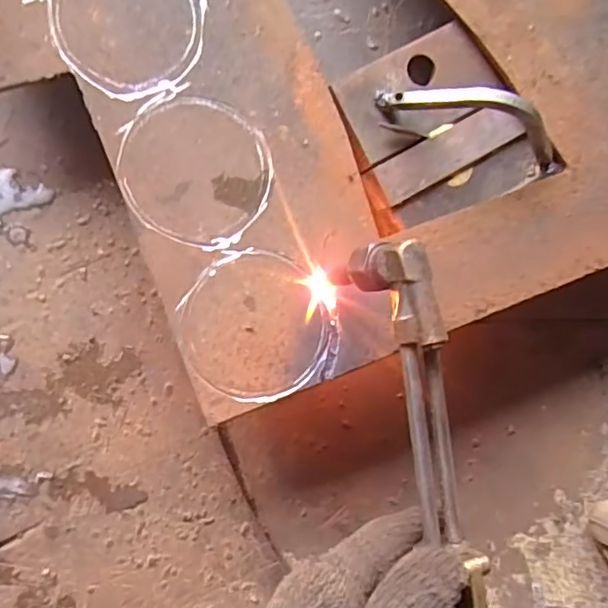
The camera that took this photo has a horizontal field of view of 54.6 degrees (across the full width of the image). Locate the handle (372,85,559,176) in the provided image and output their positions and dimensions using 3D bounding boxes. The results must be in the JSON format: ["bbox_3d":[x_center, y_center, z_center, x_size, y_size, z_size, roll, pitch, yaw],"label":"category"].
[{"bbox_3d":[0.118,-0.122,0.386,0.136,0.053,0.011,18,67,-9],"label":"handle"}]

